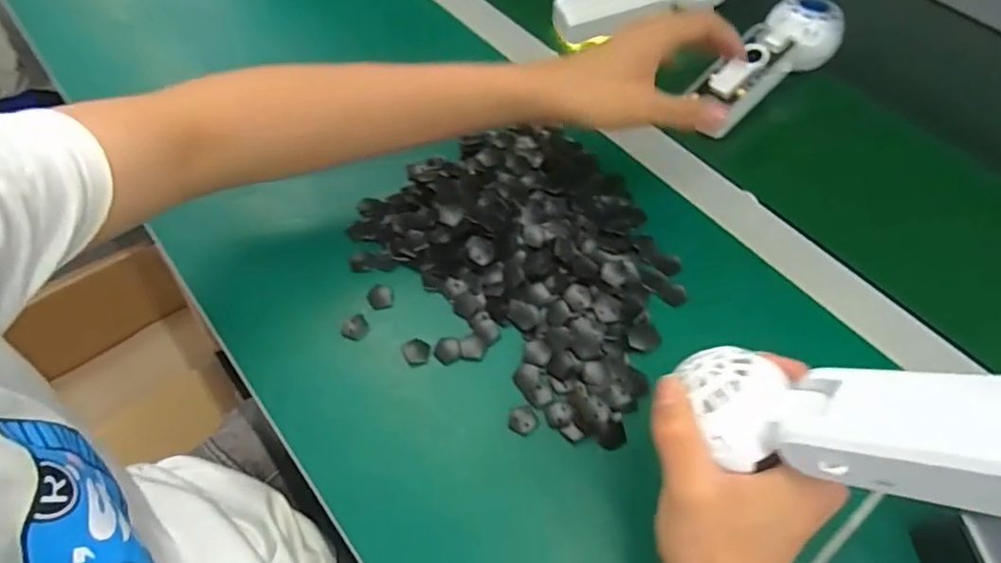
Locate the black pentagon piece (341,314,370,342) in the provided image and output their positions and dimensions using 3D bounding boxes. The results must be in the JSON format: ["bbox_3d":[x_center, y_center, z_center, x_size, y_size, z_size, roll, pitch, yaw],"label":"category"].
[{"bbox_3d":[-0.104,0.033,0.423,0.016,0.004,0.020,36,66,18],"label":"black pentagon piece"}]

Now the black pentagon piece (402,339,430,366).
[{"bbox_3d":[-0.059,0.050,0.416,0.019,0.004,0.020,-35,64,-20],"label":"black pentagon piece"}]

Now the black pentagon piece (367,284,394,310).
[{"bbox_3d":[-0.089,0.012,0.437,0.019,0.004,0.019,-6,58,-4],"label":"black pentagon piece"}]

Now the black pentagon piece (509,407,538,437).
[{"bbox_3d":[0.015,0.091,0.385,0.018,0.004,0.018,8,58,5],"label":"black pentagon piece"}]

